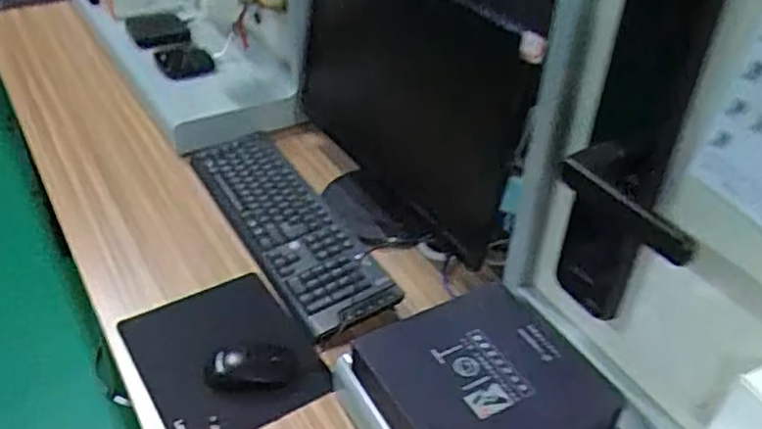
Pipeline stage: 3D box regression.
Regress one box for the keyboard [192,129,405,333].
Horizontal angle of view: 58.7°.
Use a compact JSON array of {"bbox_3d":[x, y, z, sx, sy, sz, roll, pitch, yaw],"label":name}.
[{"bbox_3d":[-0.151,0.005,1.026,0.135,0.031,0.453,-18,42,-28],"label":"keyboard"}]

